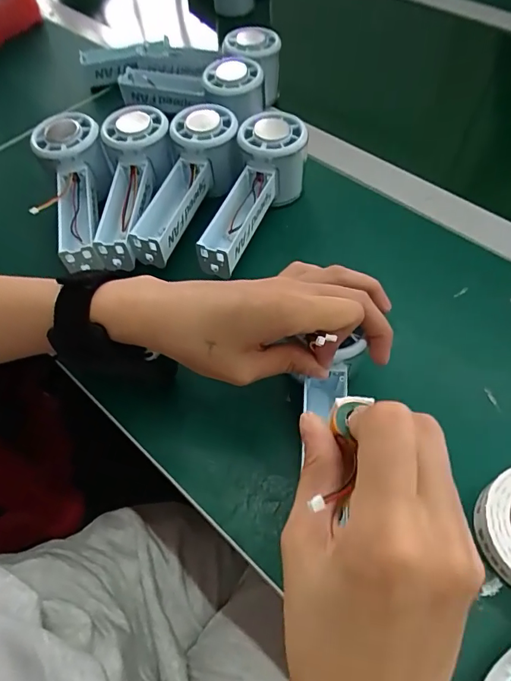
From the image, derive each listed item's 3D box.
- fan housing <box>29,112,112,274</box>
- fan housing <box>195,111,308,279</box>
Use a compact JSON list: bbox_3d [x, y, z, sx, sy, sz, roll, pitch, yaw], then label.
[{"bbox_3d":[-0.148,-0.119,0.386,0.055,0.049,0.147,-12,57,-5],"label":"fan housing"},{"bbox_3d":[-0.002,-0.116,0.377,0.064,0.053,0.152,13,59,11],"label":"fan housing"}]

